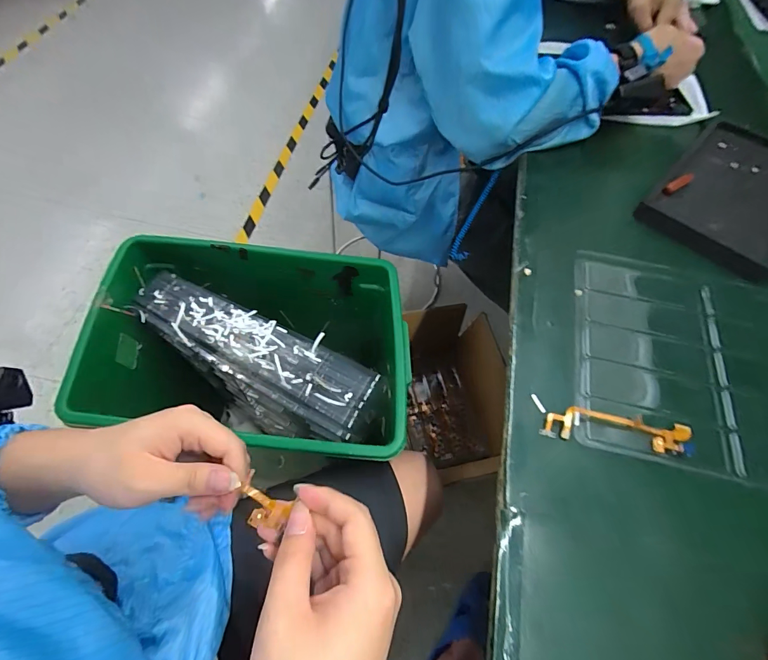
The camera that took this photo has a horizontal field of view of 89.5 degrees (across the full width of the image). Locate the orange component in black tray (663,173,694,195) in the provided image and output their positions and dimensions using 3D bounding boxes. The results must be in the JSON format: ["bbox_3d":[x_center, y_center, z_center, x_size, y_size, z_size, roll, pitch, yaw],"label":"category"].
[{"bbox_3d":[0.382,-0.190,0.504,0.051,0.014,0.013,-31,67,-18],"label":"orange component in black tray"}]

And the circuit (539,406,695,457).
[{"bbox_3d":[0.209,0.088,0.345,0.132,0.011,0.028,8,61,2],"label":"circuit"}]

